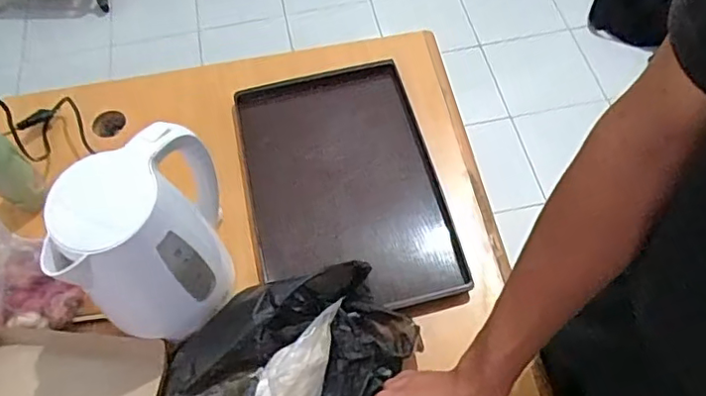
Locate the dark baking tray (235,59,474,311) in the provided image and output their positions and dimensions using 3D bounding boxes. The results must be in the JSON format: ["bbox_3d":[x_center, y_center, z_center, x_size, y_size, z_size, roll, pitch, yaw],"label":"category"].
[{"bbox_3d":[-0.011,-0.018,0.762,0.242,0.041,0.359,-12,59,-5],"label":"dark baking tray"}]

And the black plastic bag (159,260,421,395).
[{"bbox_3d":[-0.073,0.185,0.594,0.290,0.103,0.213,-33,63,-16],"label":"black plastic bag"}]

